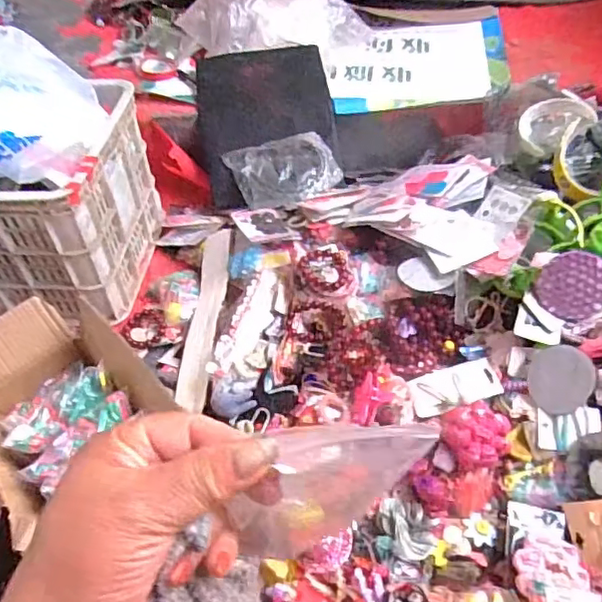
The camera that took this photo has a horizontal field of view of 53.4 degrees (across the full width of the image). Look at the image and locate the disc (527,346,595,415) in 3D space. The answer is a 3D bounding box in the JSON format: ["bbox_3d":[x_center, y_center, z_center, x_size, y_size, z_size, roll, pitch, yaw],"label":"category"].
[{"bbox_3d":[0.356,0.107,0.820,0.086,0.009,0.090,-6,81,44],"label":"disc"}]

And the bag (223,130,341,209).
[{"bbox_3d":[-0.033,-0.262,1.184,0.181,0.067,0.173,-20,49,-14],"label":"bag"}]

